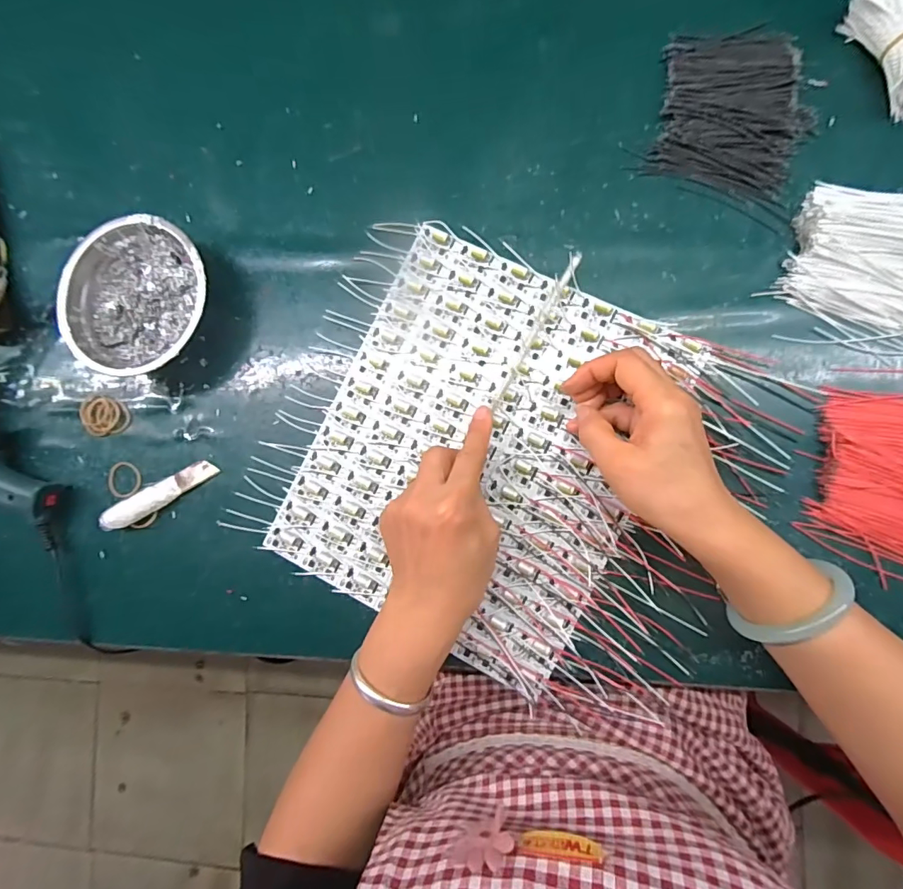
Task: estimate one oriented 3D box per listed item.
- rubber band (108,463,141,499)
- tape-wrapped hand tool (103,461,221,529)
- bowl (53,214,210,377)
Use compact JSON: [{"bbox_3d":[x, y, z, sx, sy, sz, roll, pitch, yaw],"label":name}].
[{"bbox_3d":[-0.284,0.031,0.411,0.030,0.006,0.031,0,89,6],"label":"rubber band"},{"bbox_3d":[-0.247,0.042,0.397,0.101,0.017,0.025,-27,87,5],"label":"tape-wrapped hand tool"},{"bbox_3d":[-0.252,-0.117,0.391,0.121,0.043,0.125,0,89,6],"label":"bowl"}]

